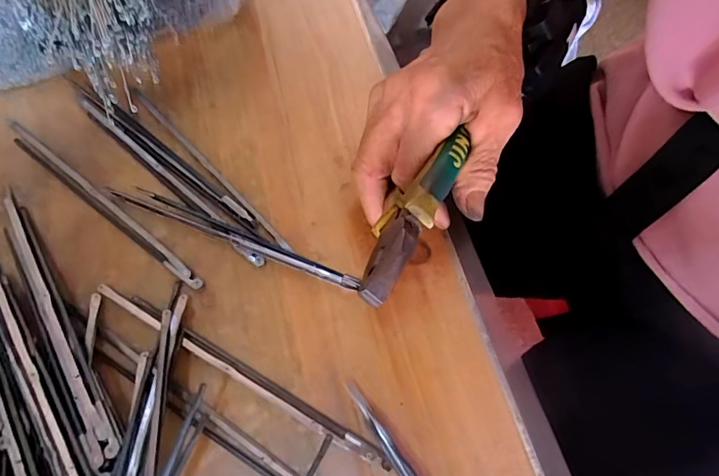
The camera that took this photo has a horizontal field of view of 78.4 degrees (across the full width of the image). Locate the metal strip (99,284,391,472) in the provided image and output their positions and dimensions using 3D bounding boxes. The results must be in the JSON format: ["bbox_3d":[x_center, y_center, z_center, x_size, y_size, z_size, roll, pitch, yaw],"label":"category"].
[{"bbox_3d":[-0.067,0.072,0.240,0.184,0.006,0.010,29,67,10],"label":"metal strip"}]

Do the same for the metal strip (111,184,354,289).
[{"bbox_3d":[-0.077,-0.002,0.267,0.162,0.008,0.013,21,66,9],"label":"metal strip"}]

